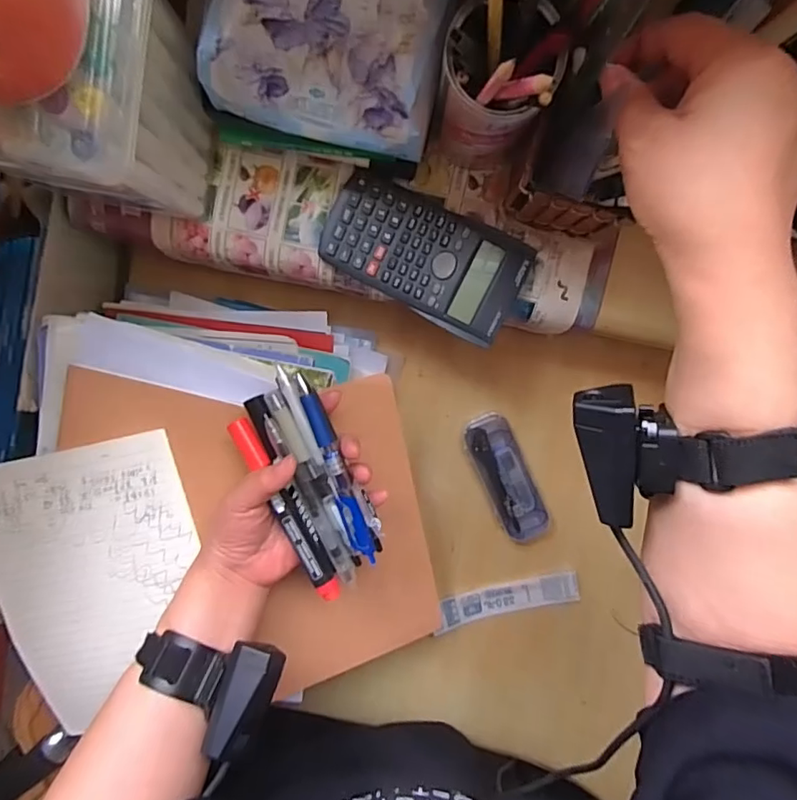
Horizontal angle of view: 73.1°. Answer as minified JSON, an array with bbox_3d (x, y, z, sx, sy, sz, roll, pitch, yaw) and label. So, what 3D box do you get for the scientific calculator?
[{"bbox_3d":[0.018,-0.107,0.410,0.151,0.018,0.081,22,99,-3],"label":"scientific calculator"}]

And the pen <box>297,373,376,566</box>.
[{"bbox_3d":[-0.045,0.051,0.383,0.014,0.009,0.144,-19,98,4],"label":"pen"}]

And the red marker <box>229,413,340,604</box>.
[{"bbox_3d":[-0.080,0.078,0.387,0.017,0.020,0.144,-30,92,6],"label":"red marker"}]

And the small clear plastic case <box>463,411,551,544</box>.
[{"bbox_3d":[0.105,0.077,0.523,0.047,0.024,0.132,-24,98,5],"label":"small clear plastic case"}]

